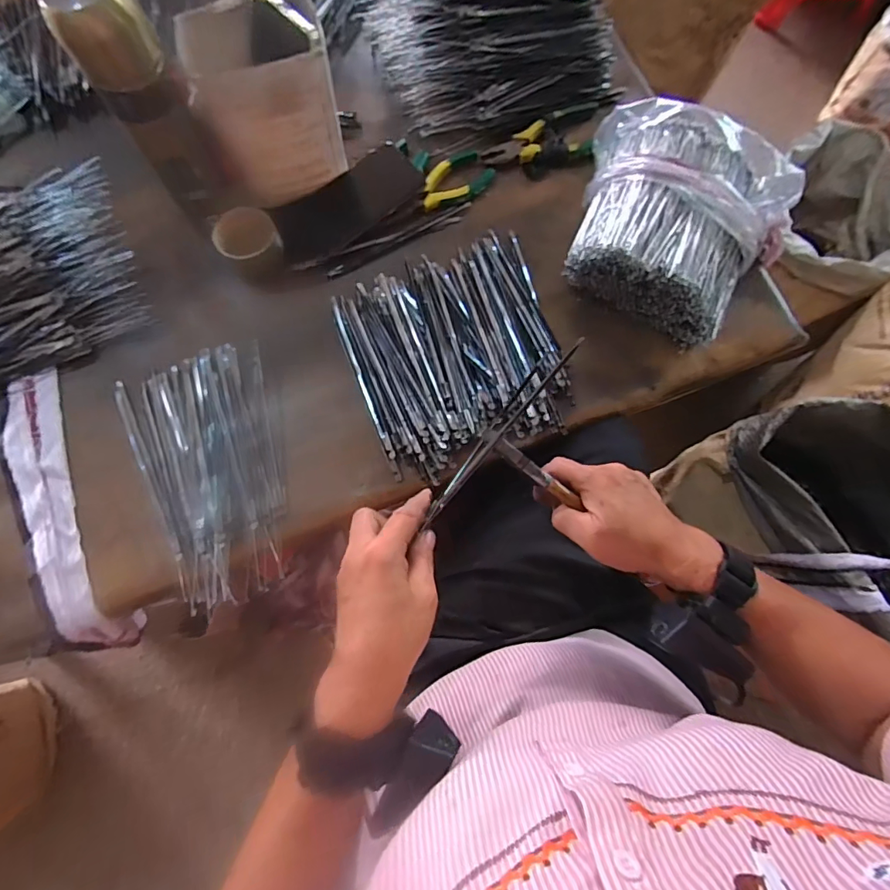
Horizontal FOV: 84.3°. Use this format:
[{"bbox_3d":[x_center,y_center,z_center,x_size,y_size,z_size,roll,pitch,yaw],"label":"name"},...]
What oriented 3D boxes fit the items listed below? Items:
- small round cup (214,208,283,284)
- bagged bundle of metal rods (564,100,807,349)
[{"bbox_3d":[-0.213,-0.220,0.539,0.063,0.045,0.059,-38,79,-9],"label":"small round cup"},{"bbox_3d":[0.241,-0.238,0.521,0.233,0.082,0.201,30,77,6],"label":"bagged bundle of metal rods"}]

